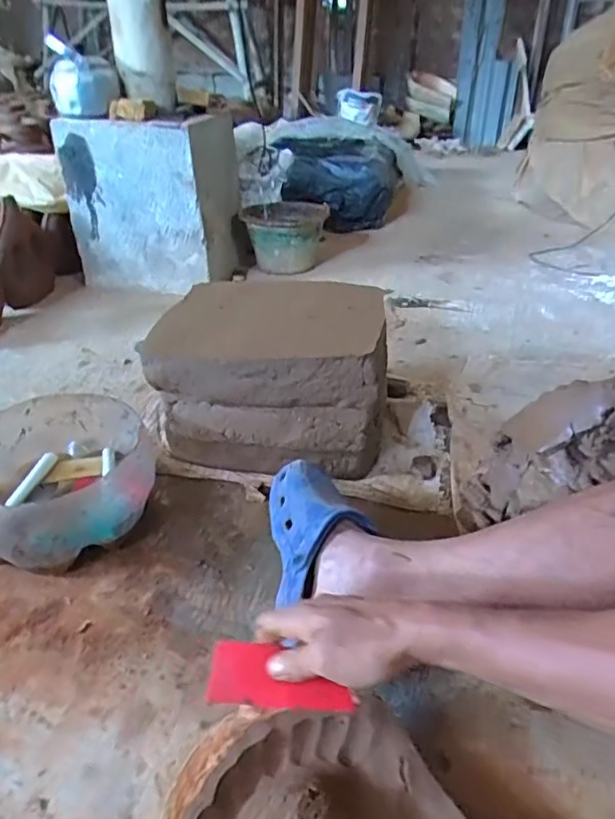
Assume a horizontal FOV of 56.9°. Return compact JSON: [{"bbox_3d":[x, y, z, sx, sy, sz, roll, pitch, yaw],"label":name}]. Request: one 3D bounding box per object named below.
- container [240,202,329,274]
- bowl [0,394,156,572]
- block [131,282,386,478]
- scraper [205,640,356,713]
[{"bbox_3d":[-0.069,-0.508,1.668,0.251,0.162,0.223,1,33,1],"label":"container"},{"bbox_3d":[-0.324,0.094,0.740,0.233,0.123,0.239,0,33,0],"label":"bowl"},{"bbox_3d":[-0.053,-0.034,0.820,0.309,0.237,0.185,2,33,3],"label":"block"},{"bbox_3d":[-0.019,0.207,0.439,0.109,0.006,0.043,8,55,-2],"label":"scraper"}]

